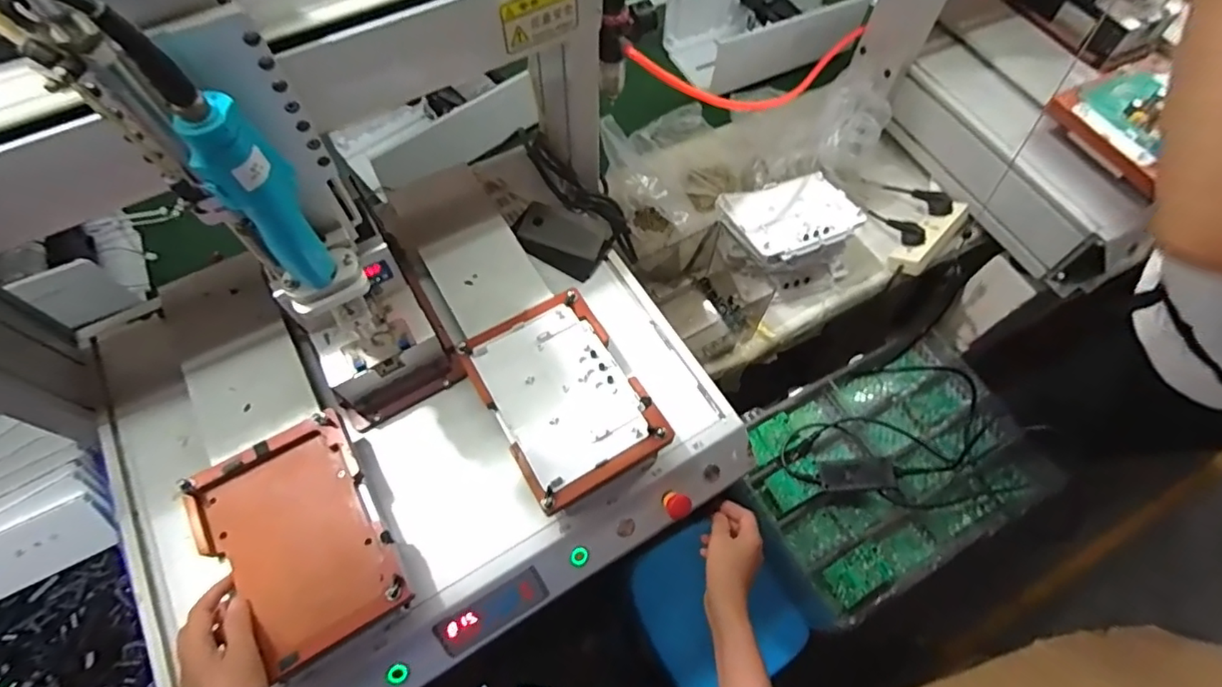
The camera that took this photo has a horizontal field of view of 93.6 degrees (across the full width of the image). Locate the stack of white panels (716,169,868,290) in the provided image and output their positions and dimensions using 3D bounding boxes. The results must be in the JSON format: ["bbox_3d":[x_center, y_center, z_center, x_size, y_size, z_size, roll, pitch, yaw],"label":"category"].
[{"bbox_3d":[0.279,-0.178,0.922,0.195,0.108,0.152,-13,64,-7],"label":"stack of white panels"}]

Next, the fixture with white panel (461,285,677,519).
[{"bbox_3d":[-0.054,0.056,0.640,0.156,0.021,0.216,-29,67,-14],"label":"fixture with white panel"}]

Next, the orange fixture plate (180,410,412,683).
[{"bbox_3d":[-0.306,0.189,0.557,0.151,0.018,0.218,-28,67,-14],"label":"orange fixture plate"}]

